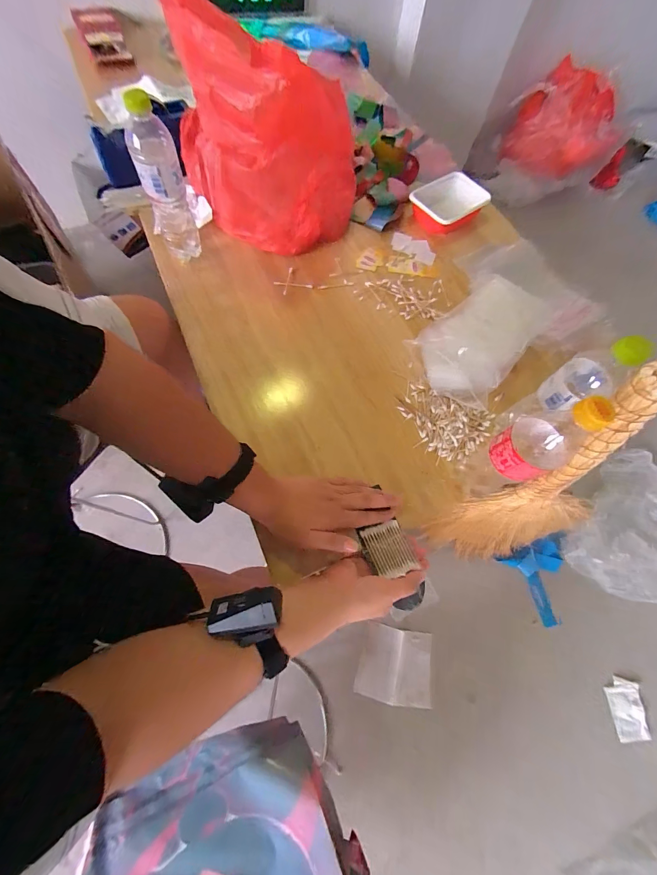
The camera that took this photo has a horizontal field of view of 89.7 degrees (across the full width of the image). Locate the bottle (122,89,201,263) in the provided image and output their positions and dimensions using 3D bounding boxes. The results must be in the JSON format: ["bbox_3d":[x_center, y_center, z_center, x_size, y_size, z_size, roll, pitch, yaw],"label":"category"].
[{"bbox_3d":[-0.264,-0.402,0.533,0.075,0.215,0.063,-21,71,-14],"label":"bottle"}]

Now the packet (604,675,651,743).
[{"bbox_3d":[0.776,0.705,0.854,0.086,0.014,0.131,9,67,-2],"label":"packet"}]

